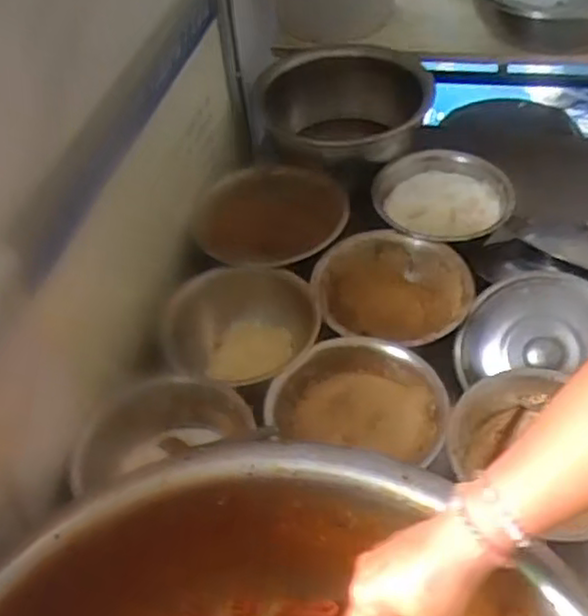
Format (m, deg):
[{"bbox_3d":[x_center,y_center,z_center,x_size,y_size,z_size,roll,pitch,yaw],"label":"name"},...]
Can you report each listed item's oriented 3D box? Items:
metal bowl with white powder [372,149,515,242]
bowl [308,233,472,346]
[{"bbox_3d":[0.204,-0.139,0.995,0.172,0.082,0.175,-3,48,3],"label":"metal bowl with white powder"},{"bbox_3d":[0.115,-0.013,0.879,0.176,0.069,0.186,-3,48,3],"label":"bowl"}]

